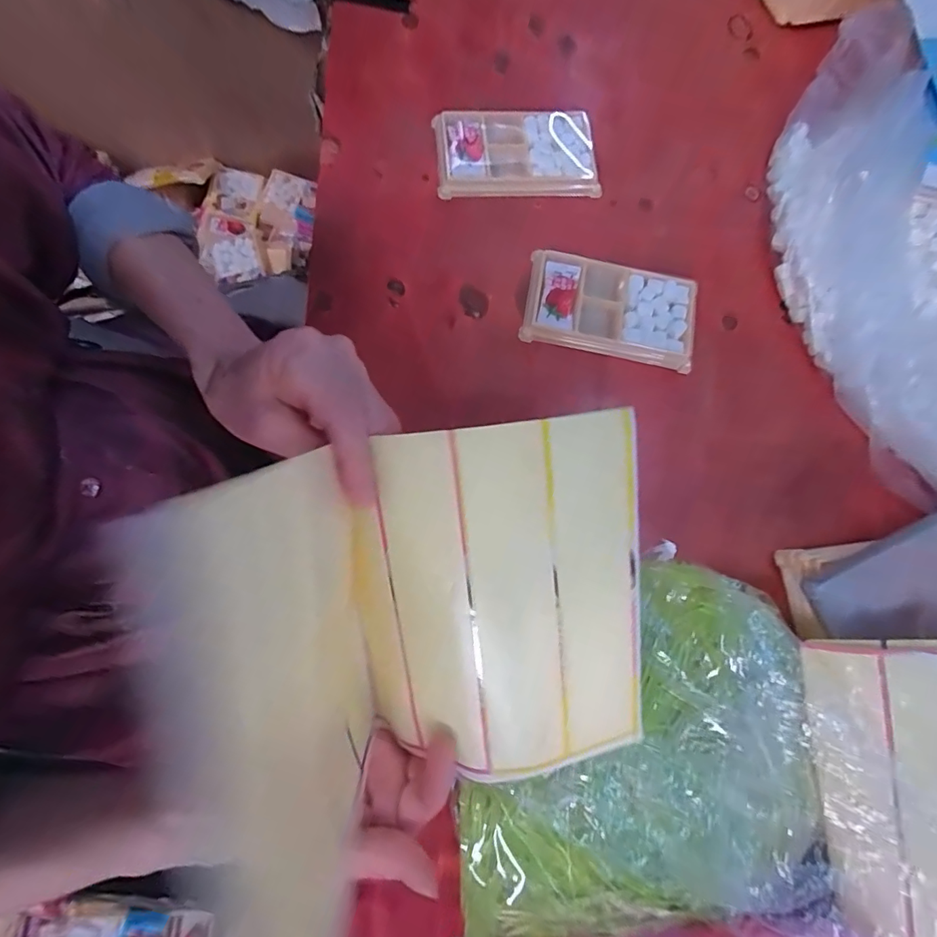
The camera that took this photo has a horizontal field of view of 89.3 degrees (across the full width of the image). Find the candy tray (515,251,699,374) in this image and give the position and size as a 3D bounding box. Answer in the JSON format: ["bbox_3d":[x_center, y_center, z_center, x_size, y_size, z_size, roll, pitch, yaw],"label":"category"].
[{"bbox_3d":[0.112,-0.124,0.376,0.133,0.021,0.074,12,77,-2],"label":"candy tray"}]

